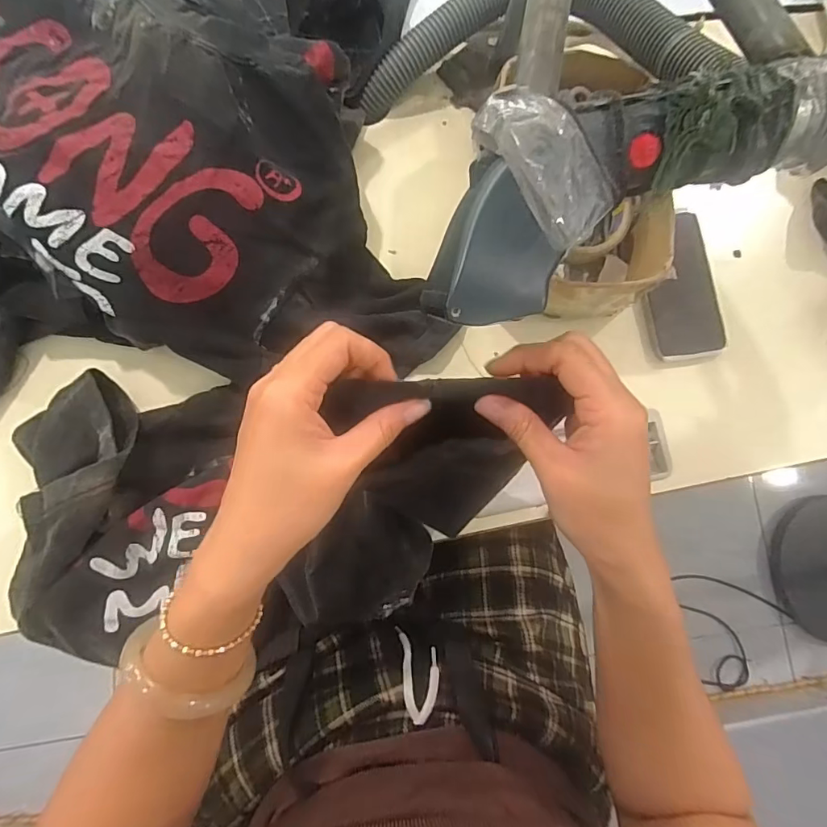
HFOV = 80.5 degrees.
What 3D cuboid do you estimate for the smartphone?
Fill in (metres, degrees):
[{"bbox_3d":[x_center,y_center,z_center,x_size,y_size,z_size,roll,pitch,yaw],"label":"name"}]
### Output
[{"bbox_3d":[0.281,-0.132,0.512,0.074,0.015,0.151,-10,85,2],"label":"smartphone"}]

